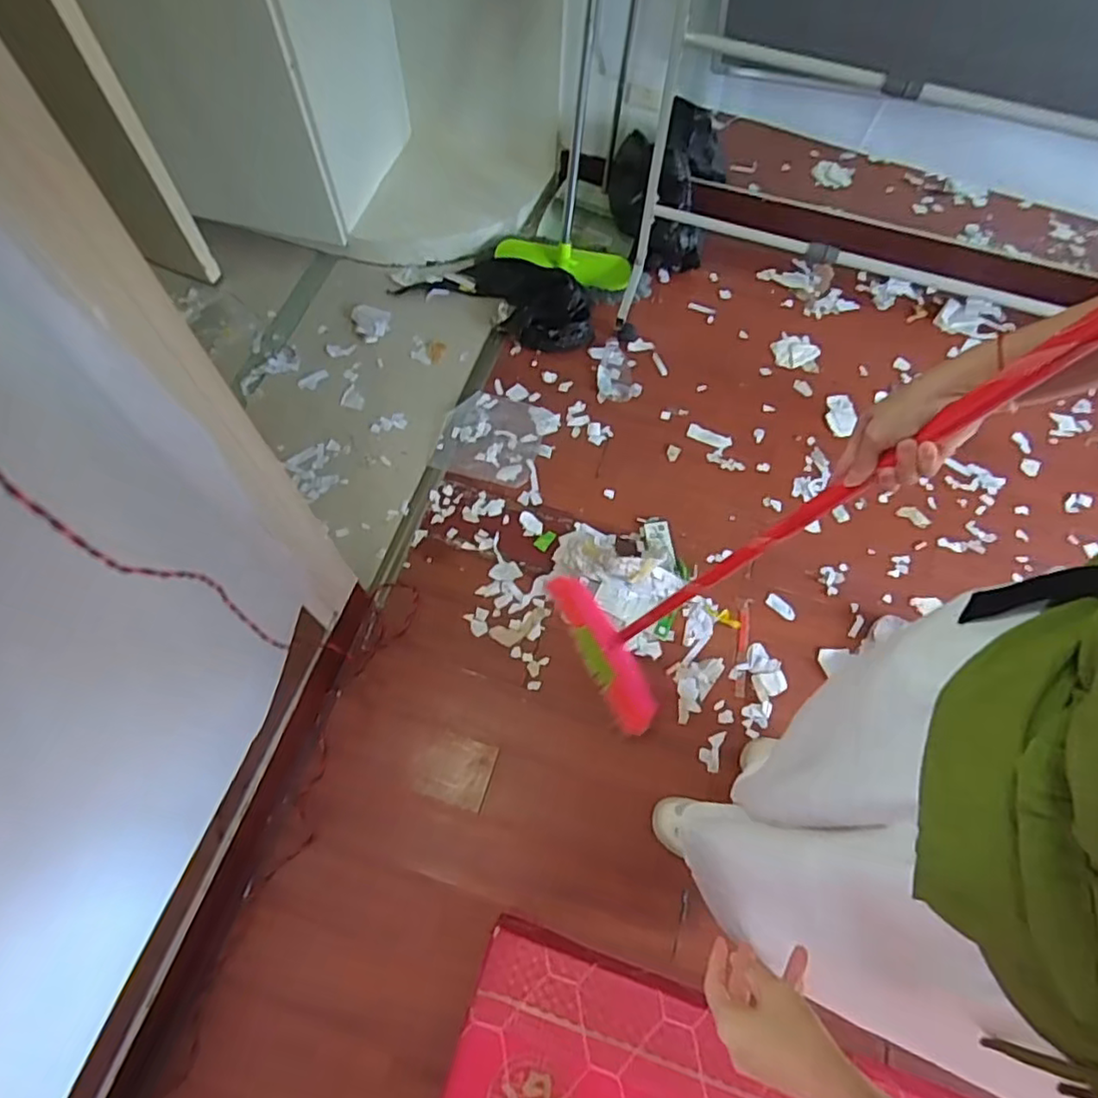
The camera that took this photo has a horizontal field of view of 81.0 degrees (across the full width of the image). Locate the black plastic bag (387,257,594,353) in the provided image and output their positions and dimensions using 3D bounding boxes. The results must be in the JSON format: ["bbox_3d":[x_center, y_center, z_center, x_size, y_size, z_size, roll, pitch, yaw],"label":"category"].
[{"bbox_3d":[-0.128,-0.673,1.678,0.526,0.110,0.206,24,69,6],"label":"black plastic bag"}]

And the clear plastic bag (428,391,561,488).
[{"bbox_3d":[-0.133,-0.274,1.564,0.262,0.013,0.231,14,68,3],"label":"clear plastic bag"}]

